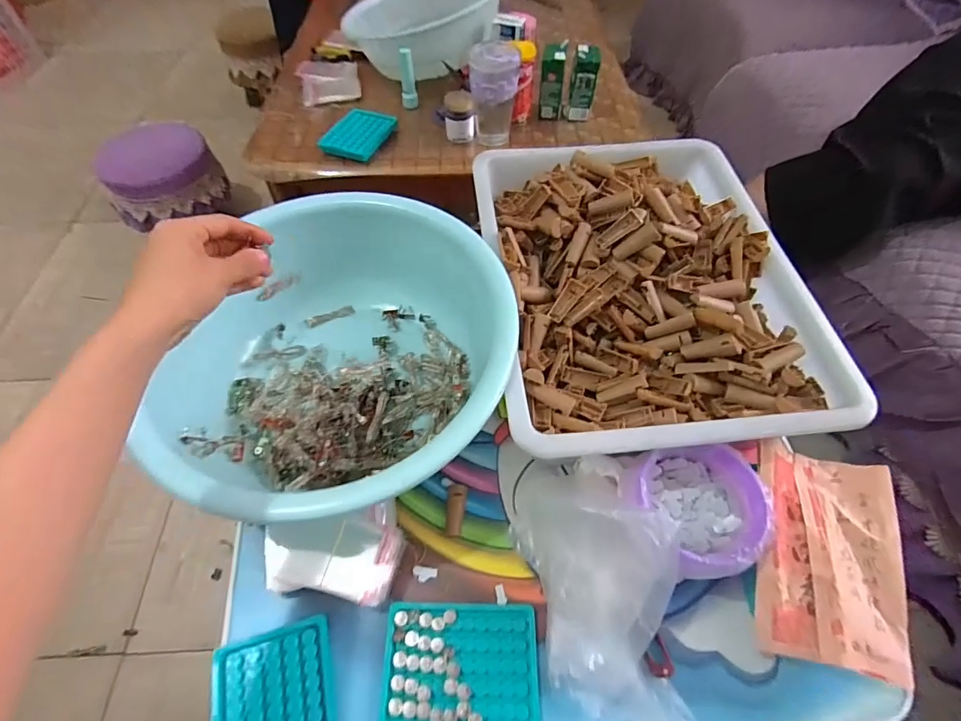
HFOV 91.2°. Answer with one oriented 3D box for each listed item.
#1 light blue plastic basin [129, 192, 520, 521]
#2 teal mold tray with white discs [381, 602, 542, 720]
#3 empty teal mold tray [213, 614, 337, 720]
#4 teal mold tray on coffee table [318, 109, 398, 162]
[{"bbox_3d":[-0.127,0.010,0.494,0.308,0.151,0.335,0,56,0],"label":"light blue plastic basin"},{"bbox_3d":[-0.016,0.262,0.404,0.129,0.005,0.095,1,56,0],"label":"teal mold tray with white discs"},{"bbox_3d":[-0.167,0.294,0.384,0.096,0.006,0.130,-13,57,-9],"label":"empty teal mold tray"},{"bbox_3d":[-0.225,-0.420,0.870,0.103,0.022,0.127,21,58,14],"label":"teal mold tray on coffee table"}]

